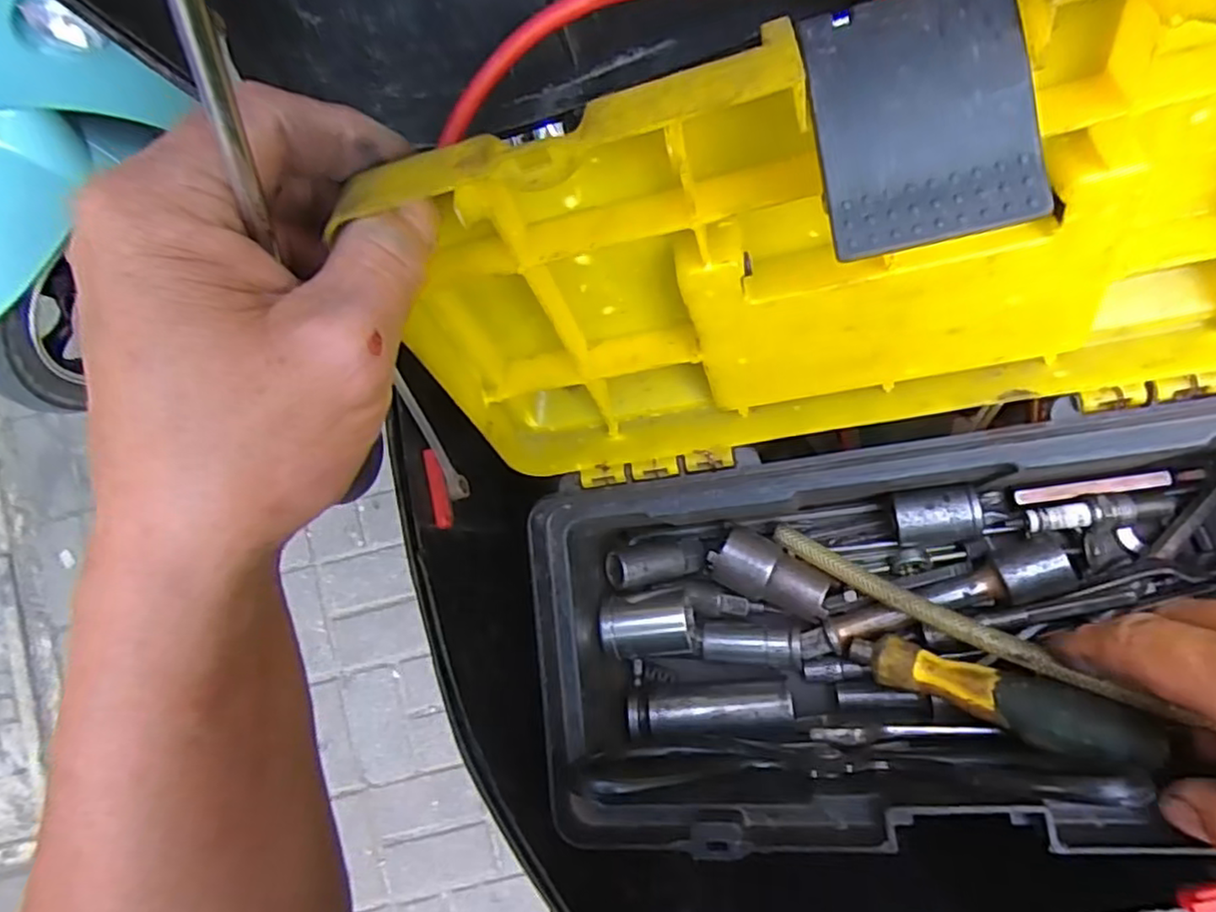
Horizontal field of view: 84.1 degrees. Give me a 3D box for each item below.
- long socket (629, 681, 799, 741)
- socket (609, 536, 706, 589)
[{"bbox_3d":[0.047,0.120,0.317,0.075,0.017,0.019,-7,86,1],"label":"long socket"},{"bbox_3d":[0.025,0.052,0.335,0.051,0.017,0.019,-8,86,-23],"label":"socket"}]

